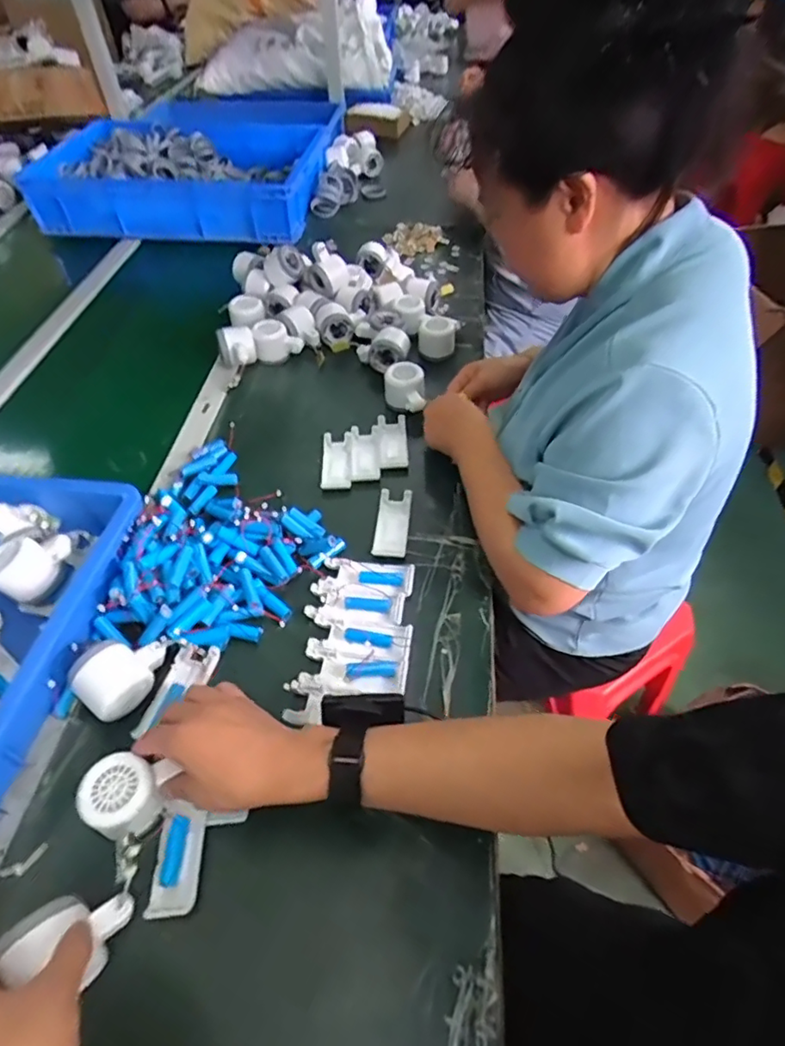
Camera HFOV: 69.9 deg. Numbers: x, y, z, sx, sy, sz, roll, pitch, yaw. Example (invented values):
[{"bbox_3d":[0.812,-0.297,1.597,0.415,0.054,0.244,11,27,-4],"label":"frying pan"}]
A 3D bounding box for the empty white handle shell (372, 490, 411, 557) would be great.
[{"bbox_3d":[0.000,-0.001,0.696,0.040,0.009,0.101,5,50,4],"label":"empty white handle shell"}]

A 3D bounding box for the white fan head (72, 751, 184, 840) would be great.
[{"bbox_3d":[-0.224,0.228,0.472,0.055,0.047,0.060,13,51,11],"label":"white fan head"}]

